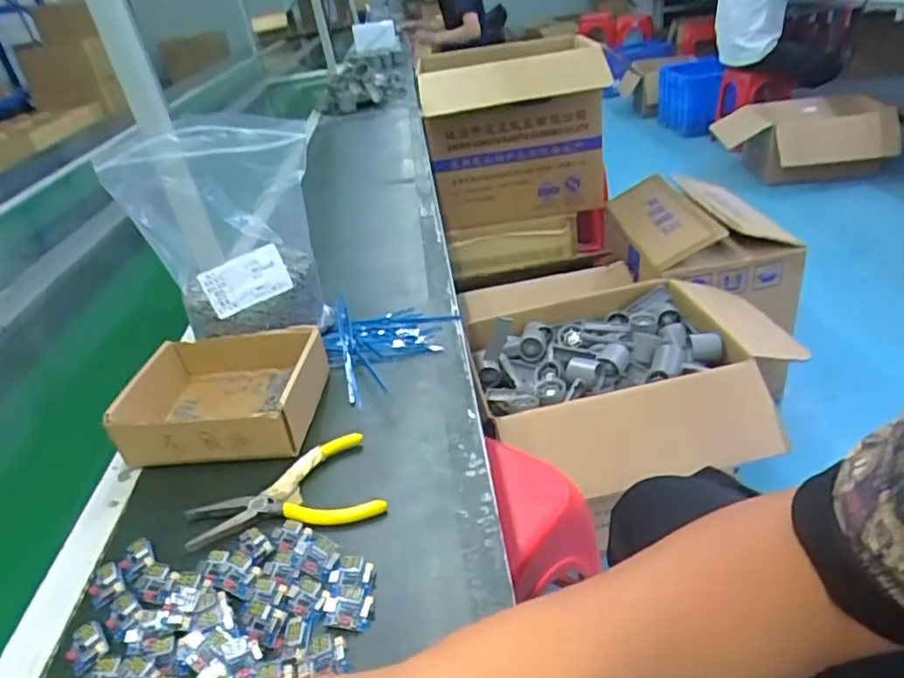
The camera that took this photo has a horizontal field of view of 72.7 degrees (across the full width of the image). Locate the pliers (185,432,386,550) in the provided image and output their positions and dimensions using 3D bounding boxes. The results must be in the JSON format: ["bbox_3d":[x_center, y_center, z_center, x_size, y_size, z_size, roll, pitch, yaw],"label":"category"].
[{"bbox_3d":[-0.135,0.122,0.492,0.147,0.010,0.090,-12,31,-9],"label":"pliers"}]

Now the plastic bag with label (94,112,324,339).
[{"bbox_3d":[-0.222,-0.111,0.624,0.161,0.207,0.103,-4,32,9],"label":"plastic bag with label"}]

